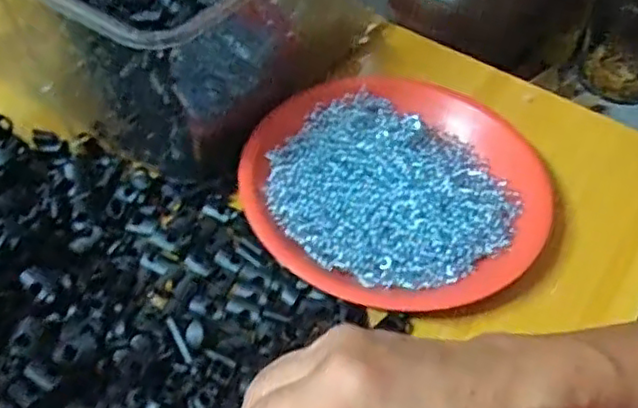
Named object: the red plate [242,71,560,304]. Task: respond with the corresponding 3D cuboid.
[{"bbox_3d":[0.050,-0.015,0.423,0.189,0.025,0.182,1,49,-2],"label":"red plate"}]

